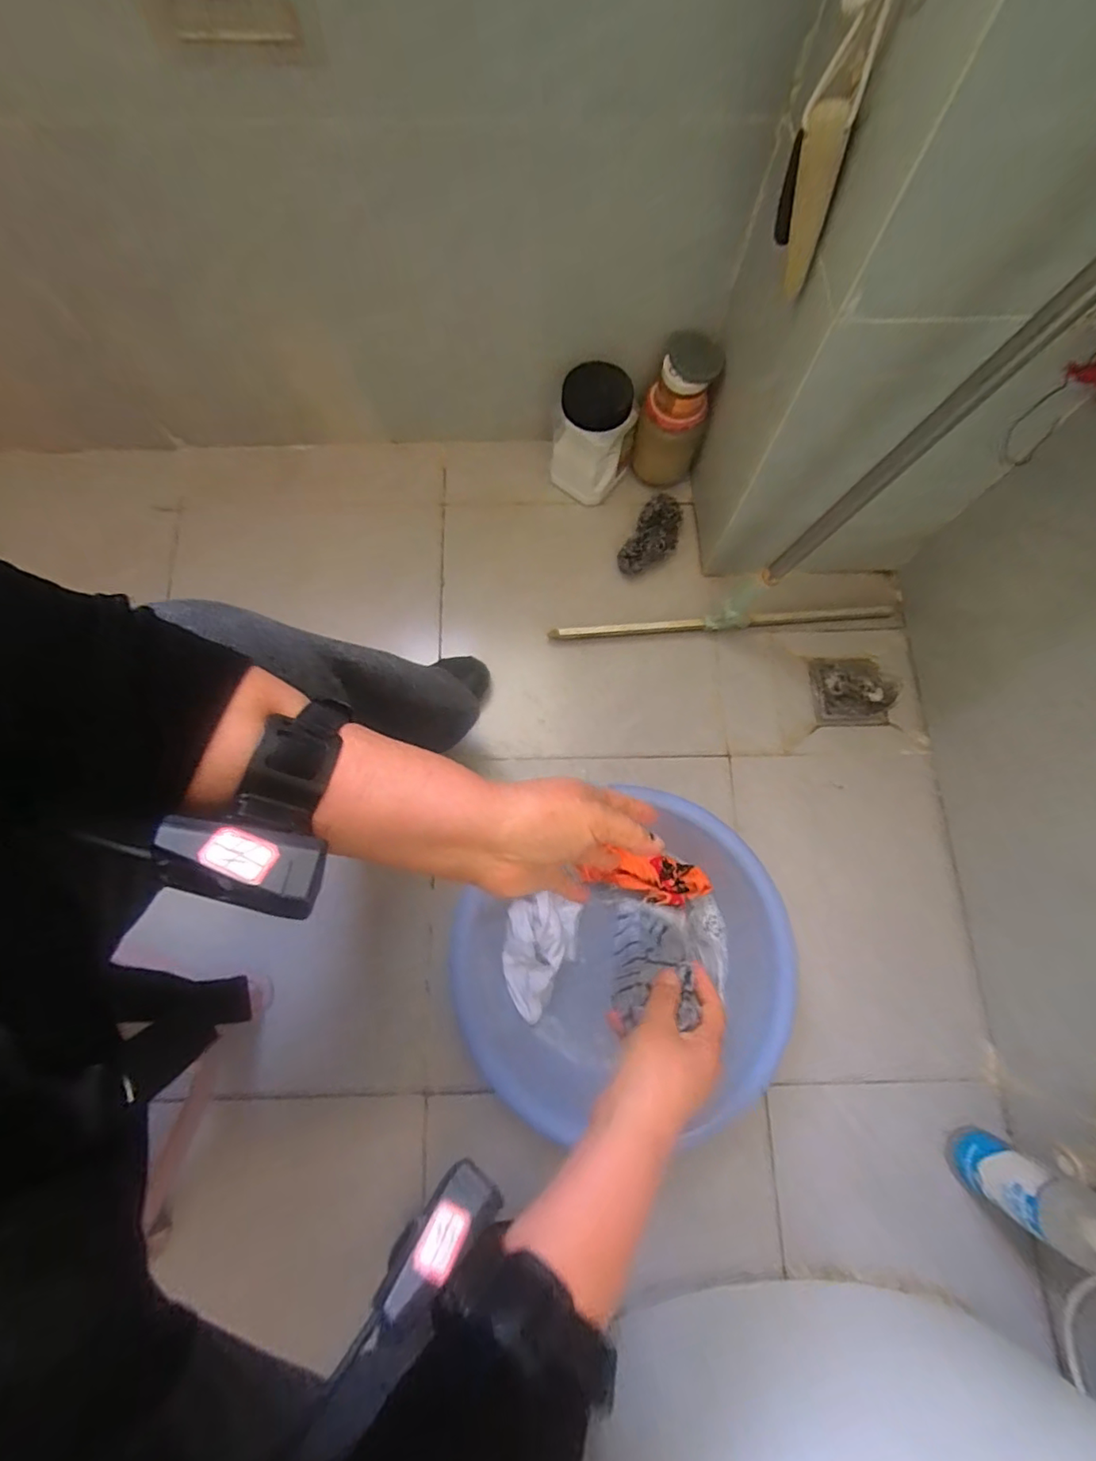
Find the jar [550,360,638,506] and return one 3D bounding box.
[{"bbox_3d":[0.059,-0.415,0.811,0.100,0.177,0.087,36,78,7],"label":"jar"}]

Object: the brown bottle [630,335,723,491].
[{"bbox_3d":[0.180,-0.446,0.800,0.091,0.203,0.099,0,76,-1],"label":"brown bottle"}]

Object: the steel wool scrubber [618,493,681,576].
[{"bbox_3d":[0.155,-0.284,0.836,0.067,0.050,0.124,27,77,5],"label":"steel wool scrubber"}]

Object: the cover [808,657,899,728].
[{"bbox_3d":[0.440,-0.056,0.823,0.120,0.010,0.099,-2,76,-2],"label":"cover"}]

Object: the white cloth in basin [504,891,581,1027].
[{"bbox_3d":[-0.010,0.273,0.692,0.085,0.049,0.147,7,76,0],"label":"white cloth in basin"}]

